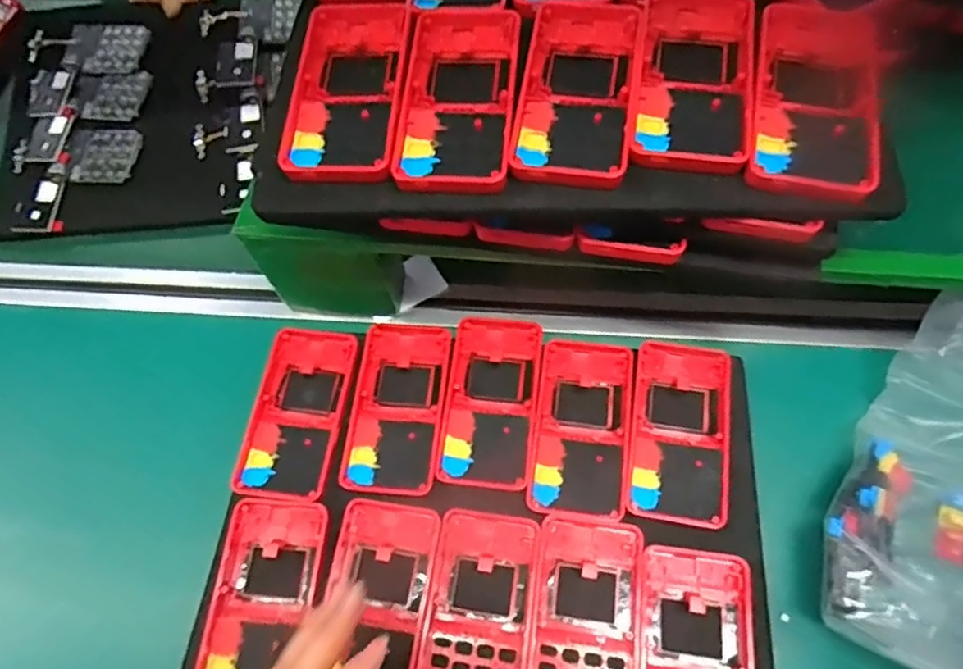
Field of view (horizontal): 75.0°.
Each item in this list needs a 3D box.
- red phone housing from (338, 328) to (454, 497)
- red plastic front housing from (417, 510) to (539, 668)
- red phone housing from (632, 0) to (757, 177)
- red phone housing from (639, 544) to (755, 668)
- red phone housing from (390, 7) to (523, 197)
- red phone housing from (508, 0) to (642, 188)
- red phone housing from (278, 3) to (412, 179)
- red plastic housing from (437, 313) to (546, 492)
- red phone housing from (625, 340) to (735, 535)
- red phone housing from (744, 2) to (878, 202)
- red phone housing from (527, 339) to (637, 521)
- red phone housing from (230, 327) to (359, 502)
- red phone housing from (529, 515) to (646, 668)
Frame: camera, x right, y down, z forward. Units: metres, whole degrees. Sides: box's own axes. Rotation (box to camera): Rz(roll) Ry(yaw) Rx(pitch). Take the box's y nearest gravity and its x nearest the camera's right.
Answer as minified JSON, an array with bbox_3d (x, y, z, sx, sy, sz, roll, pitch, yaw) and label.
[{"bbox_3d":[-0.057,0.046,0.433,0.062,0.007,0.125,4,62,5],"label":"red phone housing"},{"bbox_3d":[-0.002,0.169,0.372,0.061,0.013,0.121,7,62,6],"label":"red plastic front housing"},{"bbox_3d":[0.119,-0.144,0.349,0.060,0.017,0.126,8,62,7],"label":"red phone housing"},{"bbox_3d":[0.121,0.185,0.353,0.062,0.010,0.123,7,62,6],"label":"red phone housing"},{"bbox_3d":[-0.013,-0.141,0.359,0.063,0.014,0.138,5,62,5],"label":"red phone housing"},{"bbox_3d":[0.056,-0.141,0.356,0.061,0.016,0.133,8,62,7],"label":"red phone housing"},{"bbox_3d":[-0.076,-0.146,0.362,0.061,0.013,0.130,2,62,4],"label":"red phone housing"},{"bbox_3d":[0.008,0.043,0.431,0.059,0.011,0.120,6,62,5],"label":"red plastic housing"},{"bbox_3d":[0.131,0.061,0.415,0.060,0.009,0.124,10,63,8],"label":"red phone housing"},{"bbox_3d":[0.183,-0.132,0.343,0.066,0.013,0.134,14,66,5],"label":"red phone housing"},{"bbox_3d":[0.068,0.060,0.420,0.061,0.008,0.122,8,62,7],"label":"red phone housing"},{"bbox_3d":[-0.126,0.052,0.439,0.062,0.012,0.123,7,62,6],"label":"red phone housing"},{"bbox_3d":[0.061,0.171,0.365,0.062,0.016,0.120,7,62,6],"label":"red phone housing"}]

